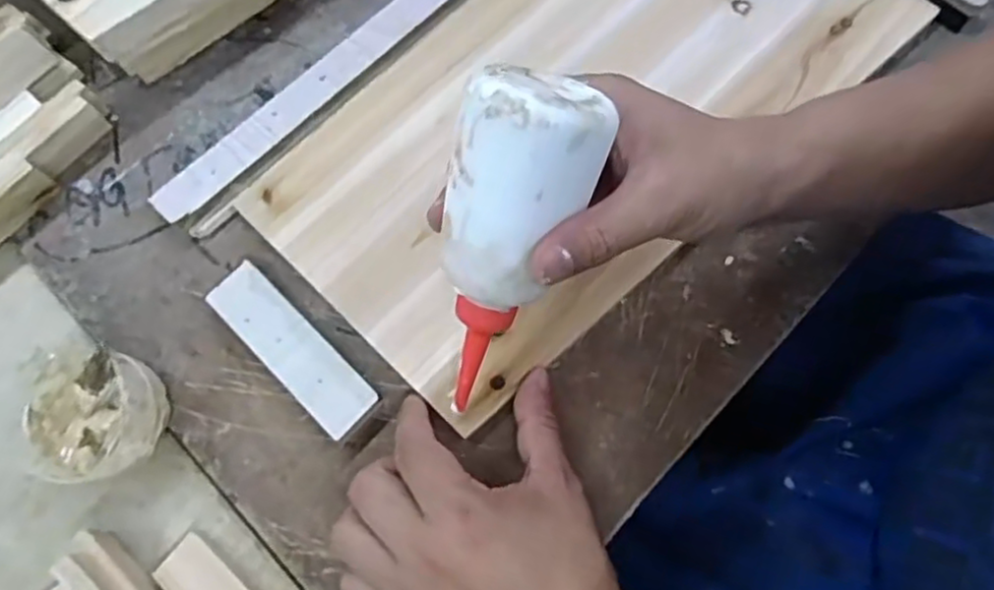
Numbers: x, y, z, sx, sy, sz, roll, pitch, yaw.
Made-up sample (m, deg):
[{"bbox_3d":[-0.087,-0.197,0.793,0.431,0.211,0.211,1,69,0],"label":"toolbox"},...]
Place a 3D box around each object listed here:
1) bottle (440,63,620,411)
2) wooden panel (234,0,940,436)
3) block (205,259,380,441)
[{"bbox_3d":[0.001,-0.019,0.308,0.057,0.153,0.045,20,31,5],"label":"bottle"},{"bbox_3d":[0.061,-0.128,0.441,0.221,0.014,0.418,42,75,12],"label":"wooden panel"},{"bbox_3d":[-0.111,0.030,0.379,0.110,0.016,0.032,44,74,12],"label":"block"}]

